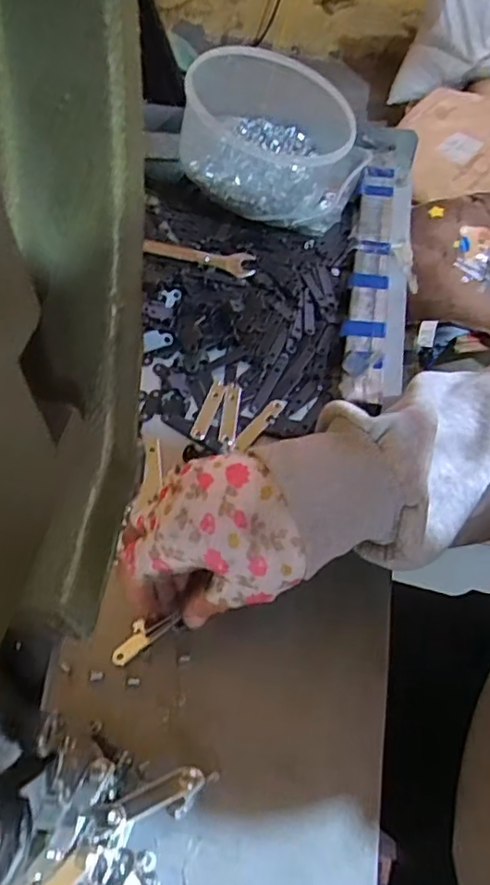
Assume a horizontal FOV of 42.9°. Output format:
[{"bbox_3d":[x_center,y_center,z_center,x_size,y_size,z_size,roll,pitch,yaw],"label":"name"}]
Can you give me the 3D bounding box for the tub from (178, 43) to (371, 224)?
[{"bbox_3d":[0.029,-0.282,0.573,0.153,0.094,0.157,1,54,-1],"label":"tub"}]

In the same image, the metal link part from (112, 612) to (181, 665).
[{"bbox_3d":[-0.058,0.109,0.355,0.042,0.004,0.015,-32,63,-22],"label":"metal link part"}]

